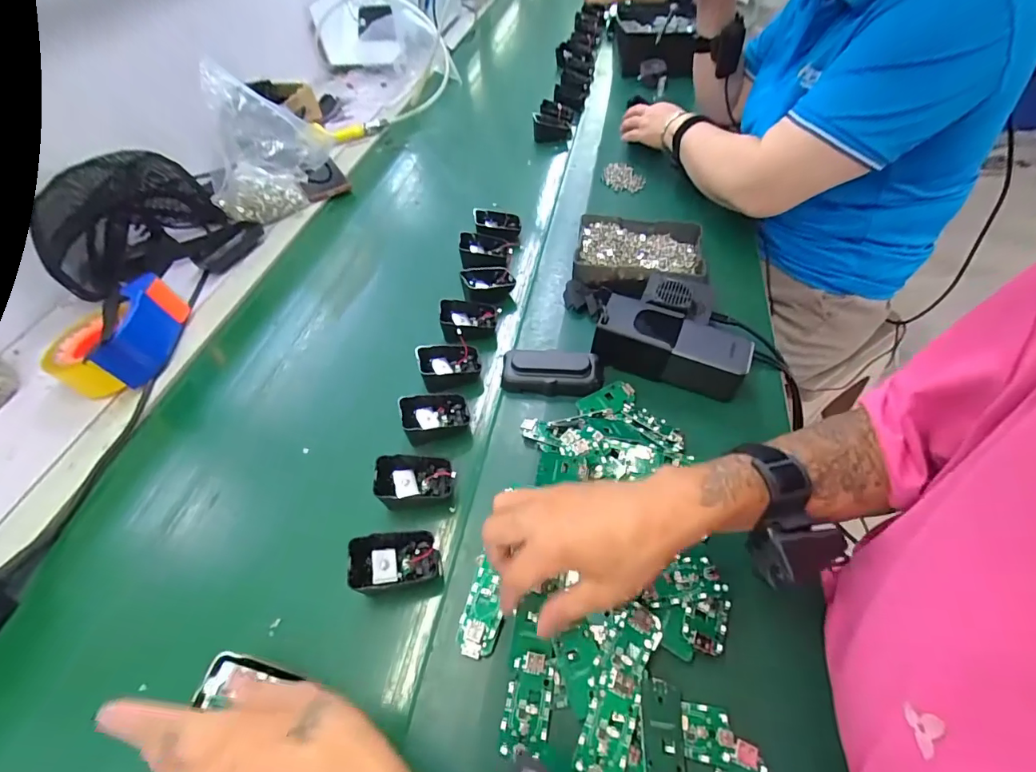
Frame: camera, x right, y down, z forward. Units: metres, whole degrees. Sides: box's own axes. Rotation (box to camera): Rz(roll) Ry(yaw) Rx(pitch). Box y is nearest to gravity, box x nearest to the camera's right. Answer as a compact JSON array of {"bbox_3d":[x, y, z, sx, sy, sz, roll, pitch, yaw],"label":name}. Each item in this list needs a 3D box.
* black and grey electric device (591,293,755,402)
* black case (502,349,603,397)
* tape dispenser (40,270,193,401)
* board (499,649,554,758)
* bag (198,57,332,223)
[{"bbox_3d":[0.164,-0.045,0.492,0.153,0.048,0.070,22,61,18],"label":"black and grey electric device"},{"bbox_3d":[0.037,-0.015,0.502,0.107,0.027,0.049,5,58,8],"label":"black case"},{"bbox_3d":[-0.490,-0.060,0.562,0.108,0.062,0.141,-4,57,2],"label":"tape dispenser"},{"bbox_3d":[0.007,0.219,0.320,0.032,0.008,0.061,6,58,9],"label":"board"},{"bbox_3d":[-0.410,-0.380,0.716,0.186,0.189,0.117,-34,60,-16],"label":"bag"}]

